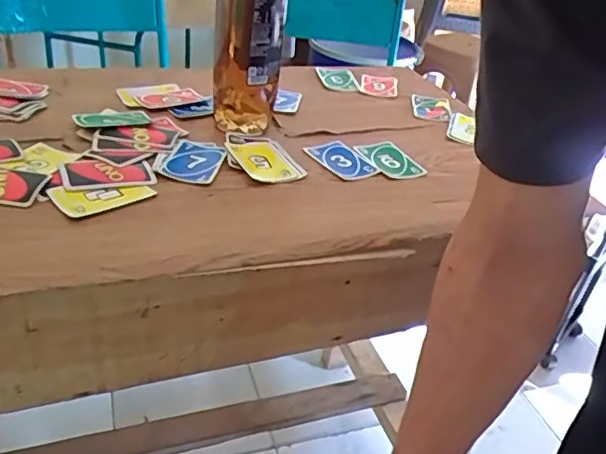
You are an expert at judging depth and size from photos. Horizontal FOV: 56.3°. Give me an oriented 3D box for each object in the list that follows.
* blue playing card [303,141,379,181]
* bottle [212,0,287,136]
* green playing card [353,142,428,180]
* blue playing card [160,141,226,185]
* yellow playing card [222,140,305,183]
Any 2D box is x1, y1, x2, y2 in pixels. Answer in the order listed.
[{"bbox_3d":[0.045,-0.079,0.664,0.057,0.004,0.087,-17,42,-30],"label":"blue playing card"},{"bbox_3d":[-0.060,-0.243,0.634,0.079,0.280,0.066,2,31,-7],"label":"bottle"},{"bbox_3d":[0.103,-0.083,0.676,0.053,0.005,0.082,-10,35,-25],"label":"green playing card"},{"bbox_3d":[-0.116,-0.072,0.610,0.055,0.006,0.089,13,34,-3],"label":"blue playing card"},{"bbox_3d":[-0.045,-0.075,0.632,0.060,0.005,0.088,-10,42,-26],"label":"yellow playing card"}]

